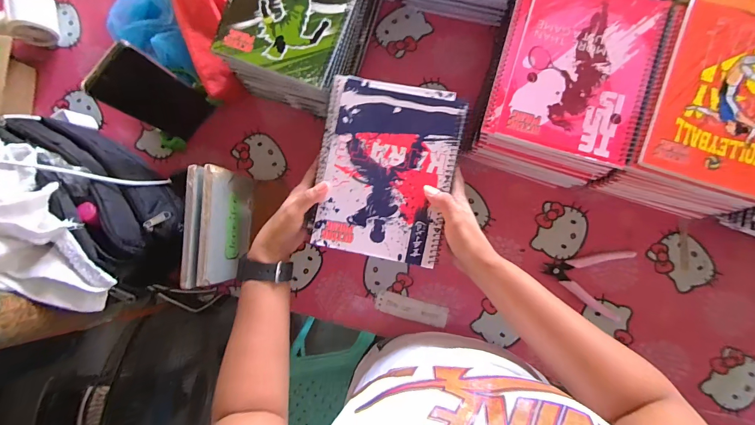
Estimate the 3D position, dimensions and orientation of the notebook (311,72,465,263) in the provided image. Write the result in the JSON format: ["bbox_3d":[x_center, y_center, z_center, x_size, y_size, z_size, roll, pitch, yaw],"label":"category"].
[{"bbox_3d":[0.009,-0.052,0.399,0.159,0.015,0.206,12,91,4],"label":"notebook"}]

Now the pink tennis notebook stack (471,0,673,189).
[{"bbox_3d":[0.233,-0.159,0.437,0.171,0.105,0.217,15,88,5],"label":"pink tennis notebook stack"}]

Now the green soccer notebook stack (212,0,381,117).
[{"bbox_3d":[-0.096,-0.264,0.475,0.166,0.125,0.208,16,89,5],"label":"green soccer notebook stack"}]

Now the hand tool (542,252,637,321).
[{"bbox_3d":[0.303,0.089,0.481,0.110,0.010,0.096,19,91,4],"label":"hand tool"}]

